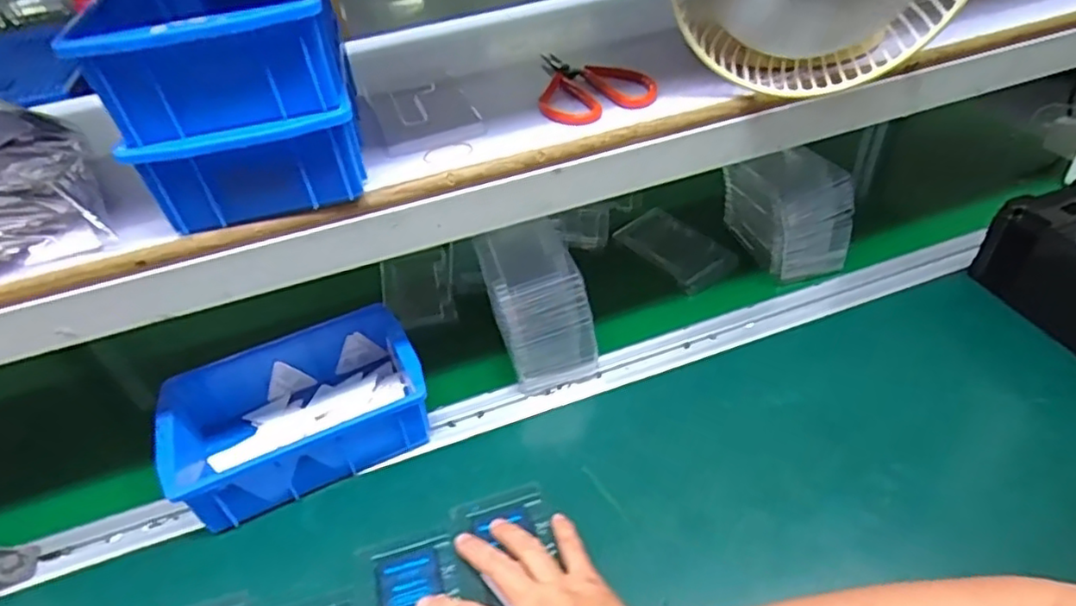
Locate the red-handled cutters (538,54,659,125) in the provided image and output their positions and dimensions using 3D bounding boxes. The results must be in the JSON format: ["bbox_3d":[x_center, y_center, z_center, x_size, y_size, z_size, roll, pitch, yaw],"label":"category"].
[{"bbox_3d":[0.045,-0.178,0.516,0.089,0.008,0.119,-5,43,0],"label":"red-handled cutters"}]

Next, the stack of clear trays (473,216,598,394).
[{"bbox_3d":[-0.005,-0.003,0.586,0.083,0.118,0.115,-15,43,-10],"label":"stack of clear trays"}]

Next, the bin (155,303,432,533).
[{"bbox_3d":[-0.204,0.090,0.547,0.200,0.059,0.134,-23,45,-18],"label":"bin"}]

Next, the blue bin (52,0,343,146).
[{"bbox_3d":[-0.206,-0.185,0.420,0.131,0.061,0.208,-12,42,-7],"label":"blue bin"}]

